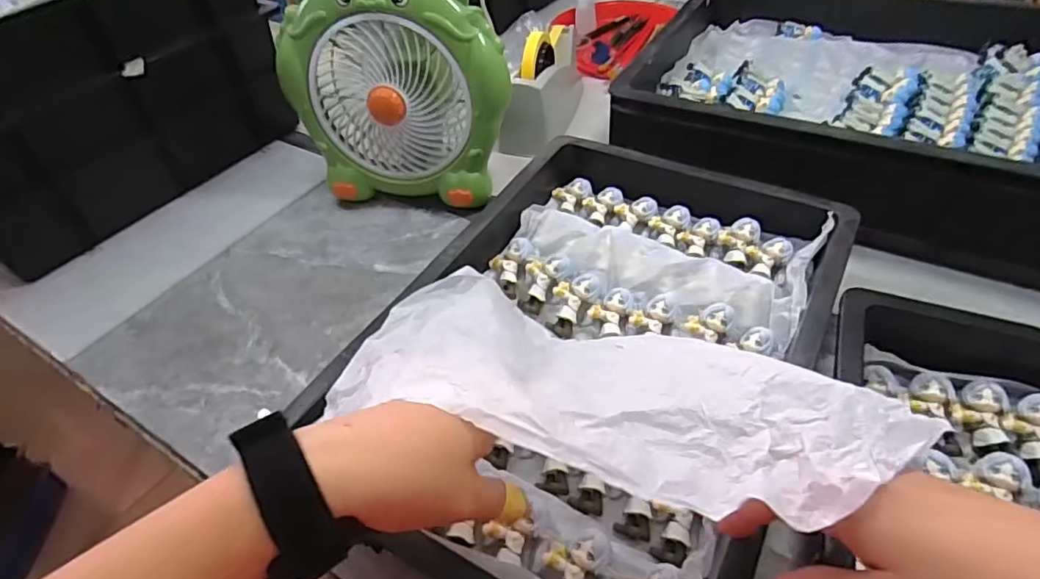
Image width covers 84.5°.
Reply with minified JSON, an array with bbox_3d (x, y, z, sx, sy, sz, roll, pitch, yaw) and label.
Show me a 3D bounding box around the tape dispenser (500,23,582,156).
[{"bbox_3d":[0.034,-0.289,0.796,0.075,0.110,0.221,11,48,16],"label":"tape dispenser"}]

